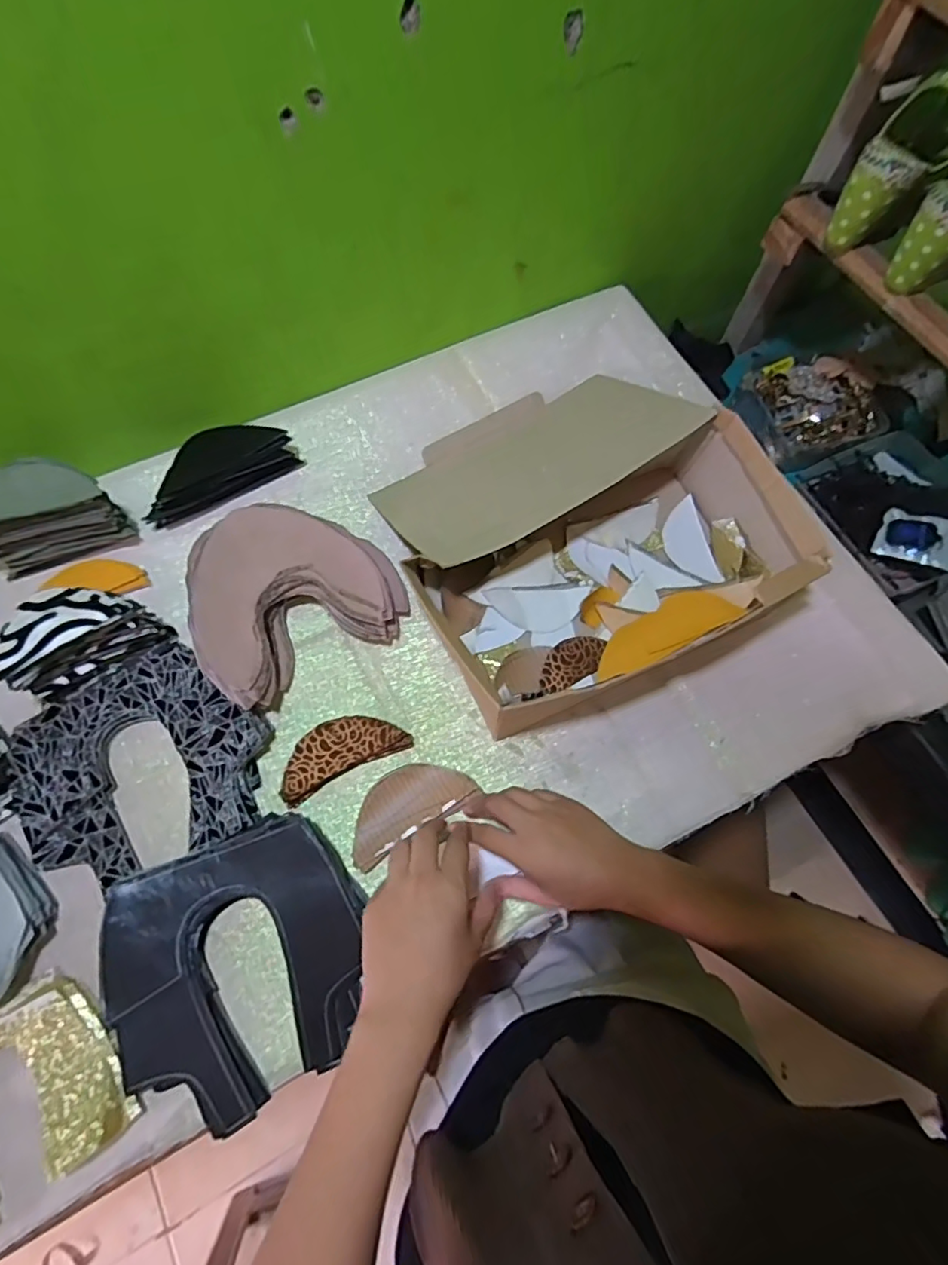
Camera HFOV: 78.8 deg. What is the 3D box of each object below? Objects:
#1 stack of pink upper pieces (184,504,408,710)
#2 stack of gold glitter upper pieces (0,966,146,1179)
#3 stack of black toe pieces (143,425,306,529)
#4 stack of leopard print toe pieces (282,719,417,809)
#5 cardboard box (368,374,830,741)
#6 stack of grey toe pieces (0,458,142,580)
[{"bbox_3d":[-0.184,-0.048,0.563,0.192,0.040,0.198,-31,73,-14],"label":"stack of pink upper pieces"},{"bbox_3d":[-0.344,0.344,0.414,0.162,0.024,0.127,-33,73,-15],"label":"stack of gold glitter upper pieces"},{"bbox_3d":[-0.271,-0.176,0.612,0.158,0.034,0.069,-23,71,-12],"label":"stack of black toe pieces"},{"bbox_3d":[-0.120,0.106,0.524,0.116,0.021,0.051,-26,72,-12],"label":"stack of leopard print toe pieces"},{"bbox_3d":[0.101,-0.121,0.578,0.342,0.113,0.339,-23,71,-12],"label":"cardboard box"},{"bbox_3d":[-0.416,-0.115,0.557,0.131,0.091,0.059,-19,70,-10],"label":"stack of grey toe pieces"}]

